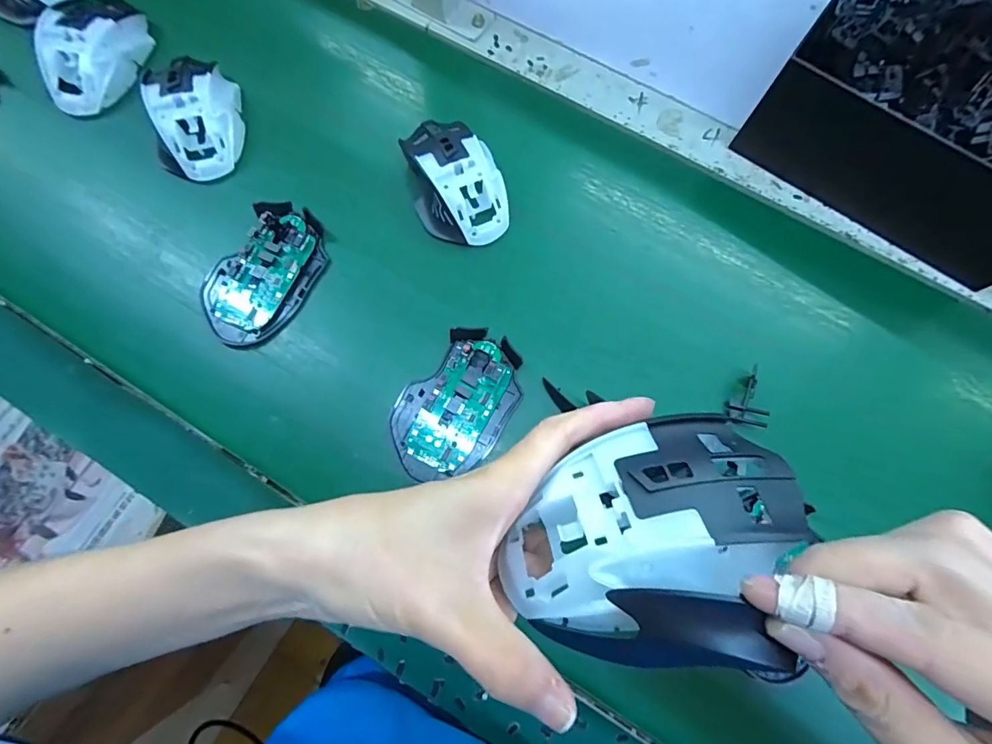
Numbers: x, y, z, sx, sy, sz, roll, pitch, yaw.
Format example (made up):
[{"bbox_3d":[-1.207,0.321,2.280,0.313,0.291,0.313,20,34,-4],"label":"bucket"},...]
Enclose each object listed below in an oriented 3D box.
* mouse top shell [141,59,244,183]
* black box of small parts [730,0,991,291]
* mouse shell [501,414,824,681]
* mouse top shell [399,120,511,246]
[{"bbox_3d":[-0.250,-0.216,0.379,0.069,0.034,0.109,-3,75,-2],"label":"mouse top shell"},{"bbox_3d":[0.350,-0.208,0.368,0.226,0.090,0.181,36,77,8],"label":"black box of small parts"},{"bbox_3d":[0.059,0.058,0.171,0.099,0.041,0.081,1,75,-1],"label":"mouse shell"},{"bbox_3d":[-0.032,-0.157,0.370,0.073,0.036,0.110,-22,77,-7],"label":"mouse top shell"}]

